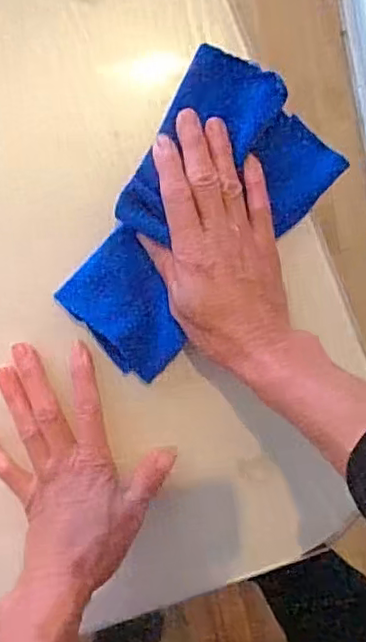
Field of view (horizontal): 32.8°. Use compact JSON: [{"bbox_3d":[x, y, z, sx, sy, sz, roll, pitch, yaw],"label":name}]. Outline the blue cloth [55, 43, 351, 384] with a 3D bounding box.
[{"bbox_3d":[0.013,-0.065,0.444,0.125,0.023,0.224,31,92,-6],"label":"blue cloth"}]

